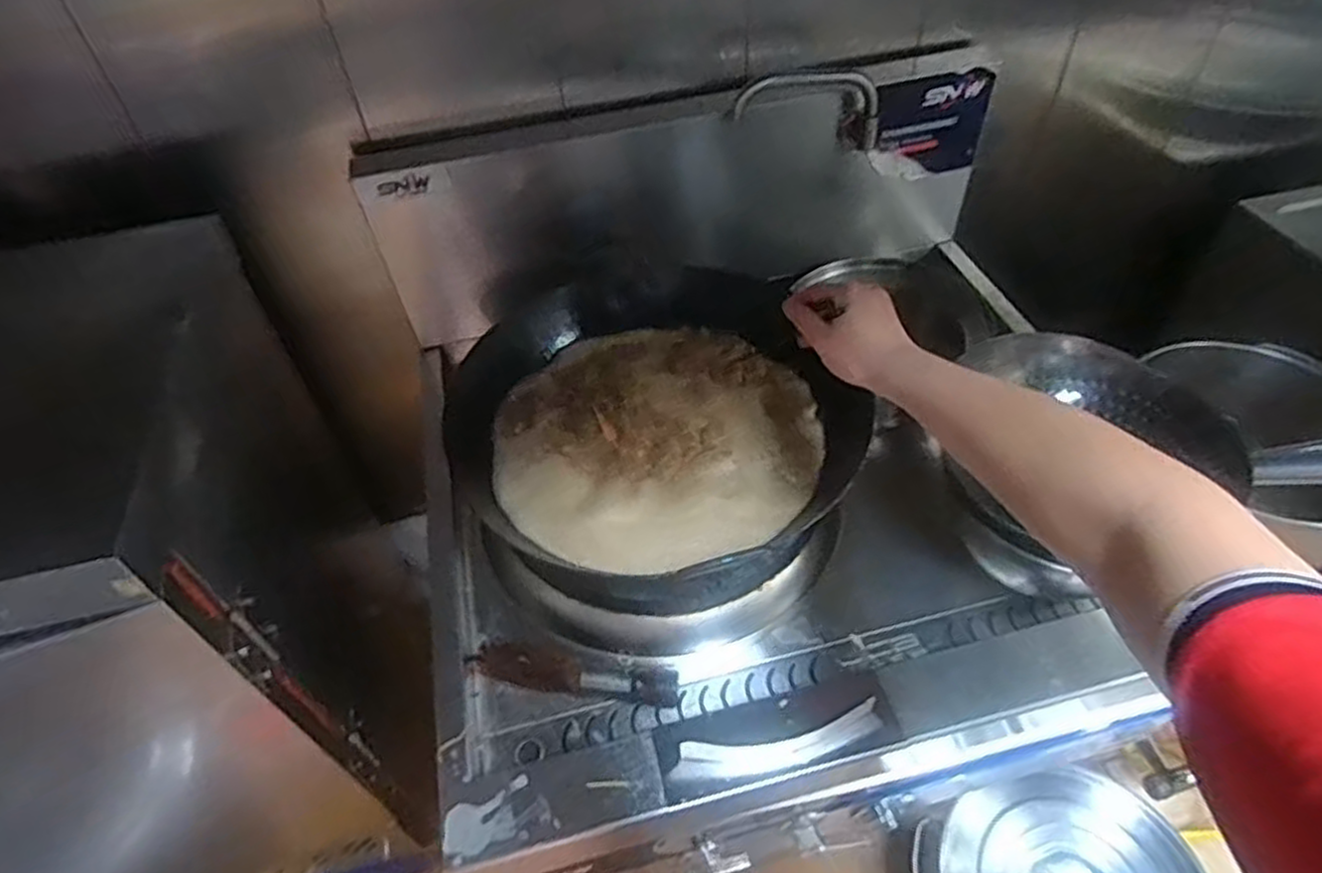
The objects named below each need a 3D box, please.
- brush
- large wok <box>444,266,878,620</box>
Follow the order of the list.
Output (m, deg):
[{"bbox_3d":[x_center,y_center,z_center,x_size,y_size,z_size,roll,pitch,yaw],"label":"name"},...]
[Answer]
[{"bbox_3d":[-0.099,0.264,0.842,0.240,0.028,0.061,8,49,10],"label":"brush"},{"bbox_3d":[-0.014,-0.016,0.950,0.461,0.141,0.476,-2,48,2],"label":"large wok"}]

